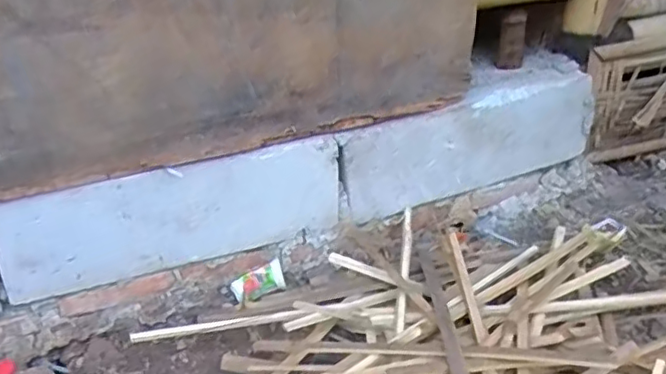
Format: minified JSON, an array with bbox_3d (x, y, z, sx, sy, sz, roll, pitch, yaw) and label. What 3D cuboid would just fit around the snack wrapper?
[{"bbox_3d":[-0.139,0.184,1.150,0.100,0.055,0.018,-28,8,4],"label":"snack wrapper"}]

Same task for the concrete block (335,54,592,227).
[{"bbox_3d":[0.273,-0.118,1.358,0.601,0.223,0.171,-15,31,-20],"label":"concrete block"}]

